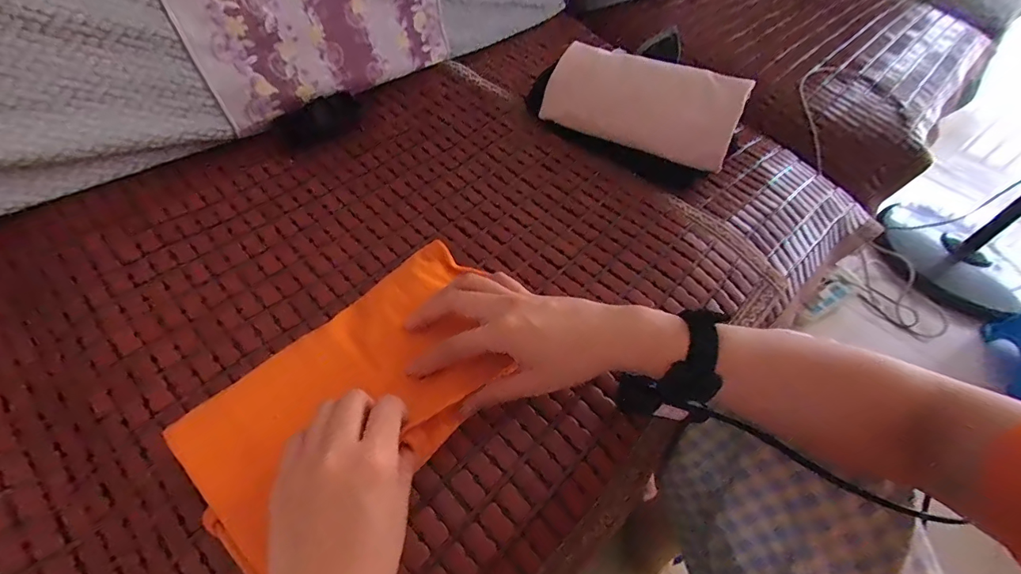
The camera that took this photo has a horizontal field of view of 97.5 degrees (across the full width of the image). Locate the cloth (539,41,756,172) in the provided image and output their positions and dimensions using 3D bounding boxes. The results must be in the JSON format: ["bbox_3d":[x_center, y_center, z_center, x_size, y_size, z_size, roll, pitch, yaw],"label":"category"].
[{"bbox_3d":[0.160,-0.233,0.569,0.242,0.110,0.028,22,14,21],"label":"cloth"}]

